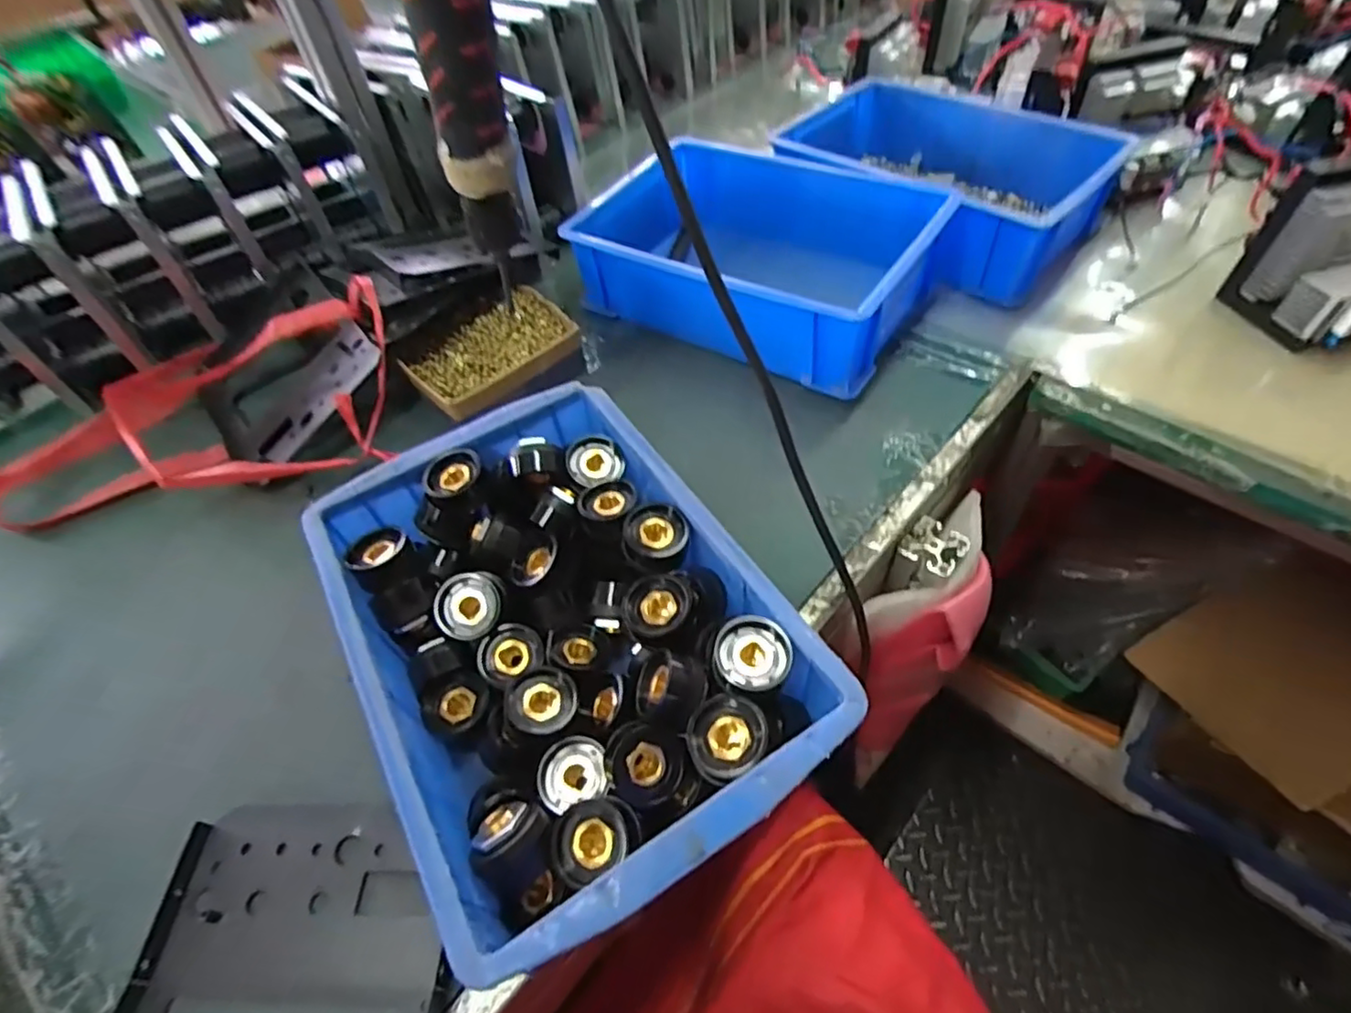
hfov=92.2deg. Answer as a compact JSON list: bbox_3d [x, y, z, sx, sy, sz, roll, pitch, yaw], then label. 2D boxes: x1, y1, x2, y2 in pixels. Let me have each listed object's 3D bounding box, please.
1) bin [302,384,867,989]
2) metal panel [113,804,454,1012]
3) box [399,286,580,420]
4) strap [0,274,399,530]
[{"bbox_3d":[-0.065,0.072,0.381,0.197,0.089,0.293,-28,55,-17],"label":"bin"},{"bbox_3d":[-0.190,0.239,0.307,0.148,0.024,0.184,-2,51,3],"label":"metal panel"},{"bbox_3d":[-0.160,-0.136,0.565,0.094,0.026,0.148,34,61,28],"label":"box"},{"bbox_3d":[-0.375,-0.072,0.543,0.302,0.092,0.207,-10,50,15],"label":"strap"}]

